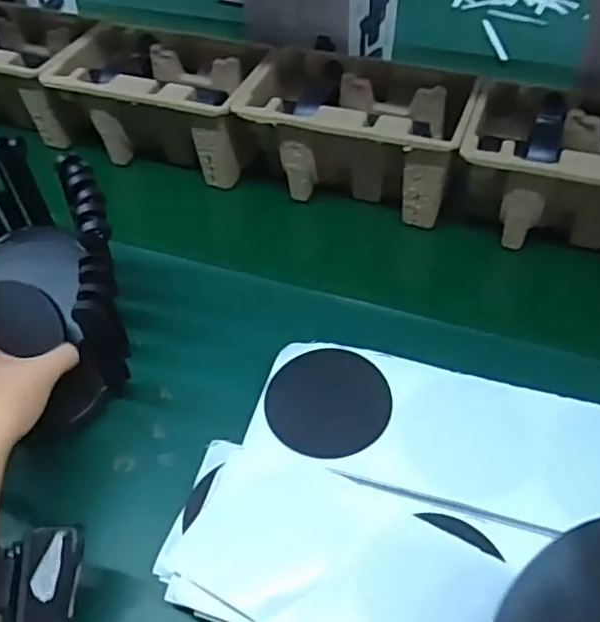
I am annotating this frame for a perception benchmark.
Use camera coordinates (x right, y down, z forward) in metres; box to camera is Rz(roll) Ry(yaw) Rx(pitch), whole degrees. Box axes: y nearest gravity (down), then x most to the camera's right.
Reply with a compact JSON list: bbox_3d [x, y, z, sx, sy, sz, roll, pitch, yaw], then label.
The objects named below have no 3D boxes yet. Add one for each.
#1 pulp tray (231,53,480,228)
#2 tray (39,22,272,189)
[{"bbox_3d":[0.061,-0.181,0.661,0.230,0.118,0.137,14,51,13],"label":"pulp tray"},{"bbox_3d":[-0.155,-0.238,0.711,0.256,0.101,0.144,13,51,12],"label":"tray"}]

